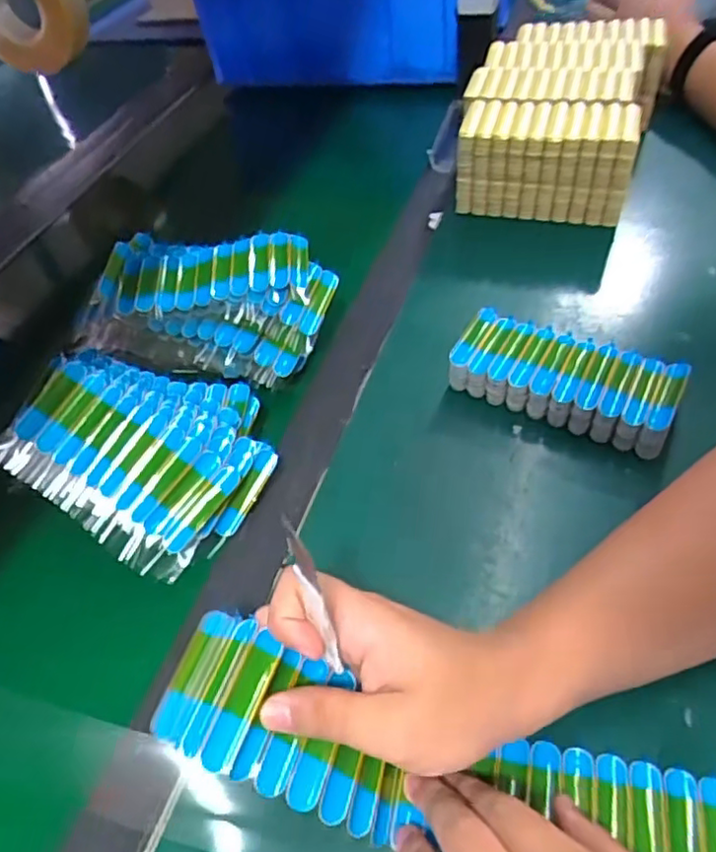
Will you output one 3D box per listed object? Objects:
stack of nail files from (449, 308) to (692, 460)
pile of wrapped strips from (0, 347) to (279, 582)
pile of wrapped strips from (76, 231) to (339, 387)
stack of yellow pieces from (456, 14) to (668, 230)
[{"bbox_3d":[0.150,-0.035,0.461,0.160,0.039,0.067,21,56,25],"label":"stack of nail files"},{"bbox_3d":[-0.151,0.005,0.431,0.180,0.050,0.138,24,57,26],"label":"pile of wrapped strips"},{"bbox_3d":[-0.120,-0.101,0.506,0.197,0.058,0.105,5,51,13],"label":"pile of wrapped strips"},{"bbox_3d":[0.215,-0.328,0.673,0.181,0.098,0.265,9,52,17],"label":"stack of yellow pieces"}]

